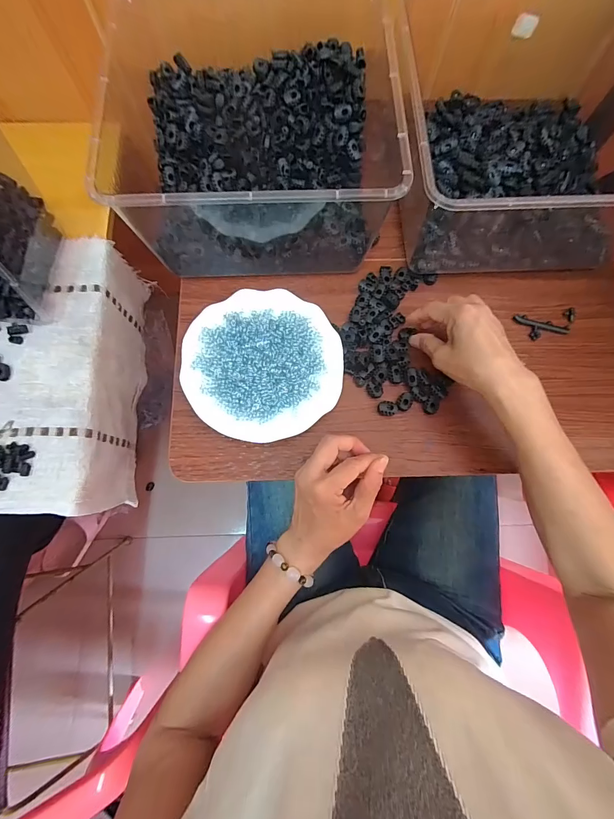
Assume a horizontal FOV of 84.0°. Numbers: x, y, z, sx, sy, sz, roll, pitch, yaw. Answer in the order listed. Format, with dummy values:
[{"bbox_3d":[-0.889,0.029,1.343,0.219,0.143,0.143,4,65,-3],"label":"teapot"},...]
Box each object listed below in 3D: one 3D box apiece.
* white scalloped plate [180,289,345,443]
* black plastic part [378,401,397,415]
[{"bbox_3d":[-0.051,-0.053,0.411,0.179,0.029,0.179,0,77,-1],"label":"white scalloped plate"},{"bbox_3d":[0.098,-0.001,0.413,0.023,0.010,0.016,9,77,1],"label":"black plastic part"}]

